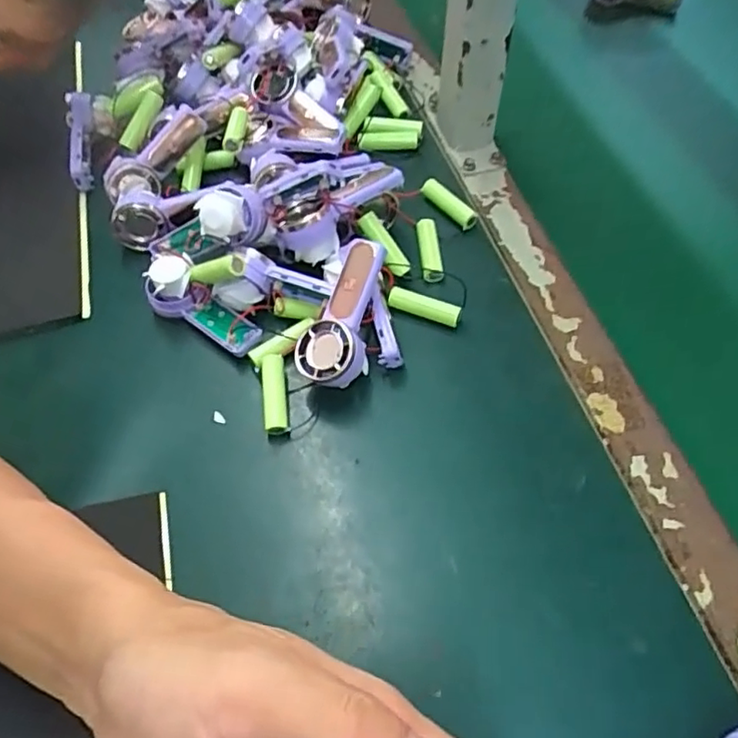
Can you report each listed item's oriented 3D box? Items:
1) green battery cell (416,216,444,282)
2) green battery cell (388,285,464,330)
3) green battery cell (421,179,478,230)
[{"bbox_3d":[0.044,-0.085,0.447,0.015,0.015,0.052,-4,57,0],"label":"green battery cell"},{"bbox_3d":[0.038,-0.042,0.425,0.051,0.014,0.013,19,60,14],"label":"green battery cell"},{"bbox_3d":[0.062,-0.126,0.476,0.014,0.016,0.052,-36,63,-19],"label":"green battery cell"}]

